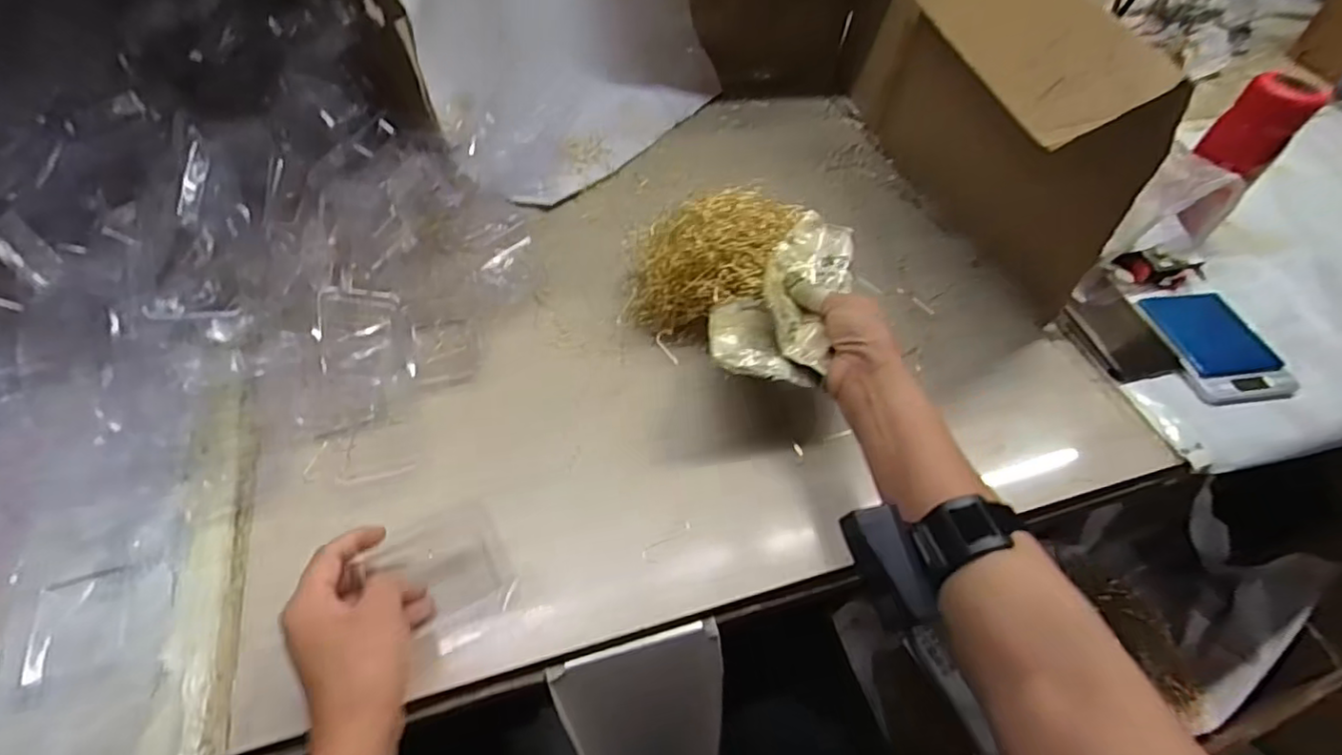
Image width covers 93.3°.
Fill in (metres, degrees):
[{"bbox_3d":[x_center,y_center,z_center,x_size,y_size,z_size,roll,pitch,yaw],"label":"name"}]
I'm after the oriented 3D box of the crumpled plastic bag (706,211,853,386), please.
[{"bbox_3d":[0.096,-0.071,0.515,0.098,0.043,0.177,25,63,15],"label":"crumpled plastic bag"}]

